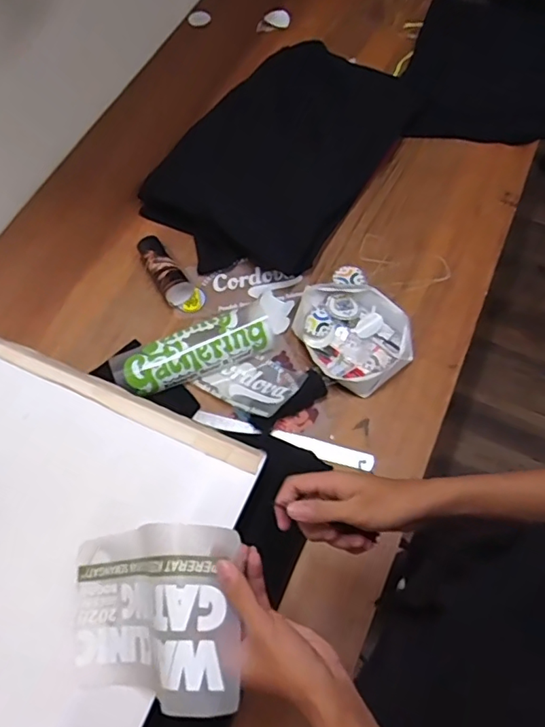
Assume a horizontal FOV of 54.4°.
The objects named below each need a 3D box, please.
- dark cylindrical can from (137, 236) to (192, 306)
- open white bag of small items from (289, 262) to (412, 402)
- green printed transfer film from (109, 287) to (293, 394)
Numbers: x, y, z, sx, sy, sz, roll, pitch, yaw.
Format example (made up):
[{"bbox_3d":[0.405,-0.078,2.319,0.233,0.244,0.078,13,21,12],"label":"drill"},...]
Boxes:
[{"bbox_3d":[-0.196,-0.169,0.957,0.052,0.046,0.145,-31,66,-12],"label":"dark cylindrical can"},{"bbox_3d":[0.132,-0.062,0.893,0.165,0.045,0.216,-29,65,-11],"label":"open white bag of small items"},{"bbox_3d":[-0.111,-0.041,0.885,0.309,0.056,0.110,-23,64,-8],"label":"green printed transfer film"}]

